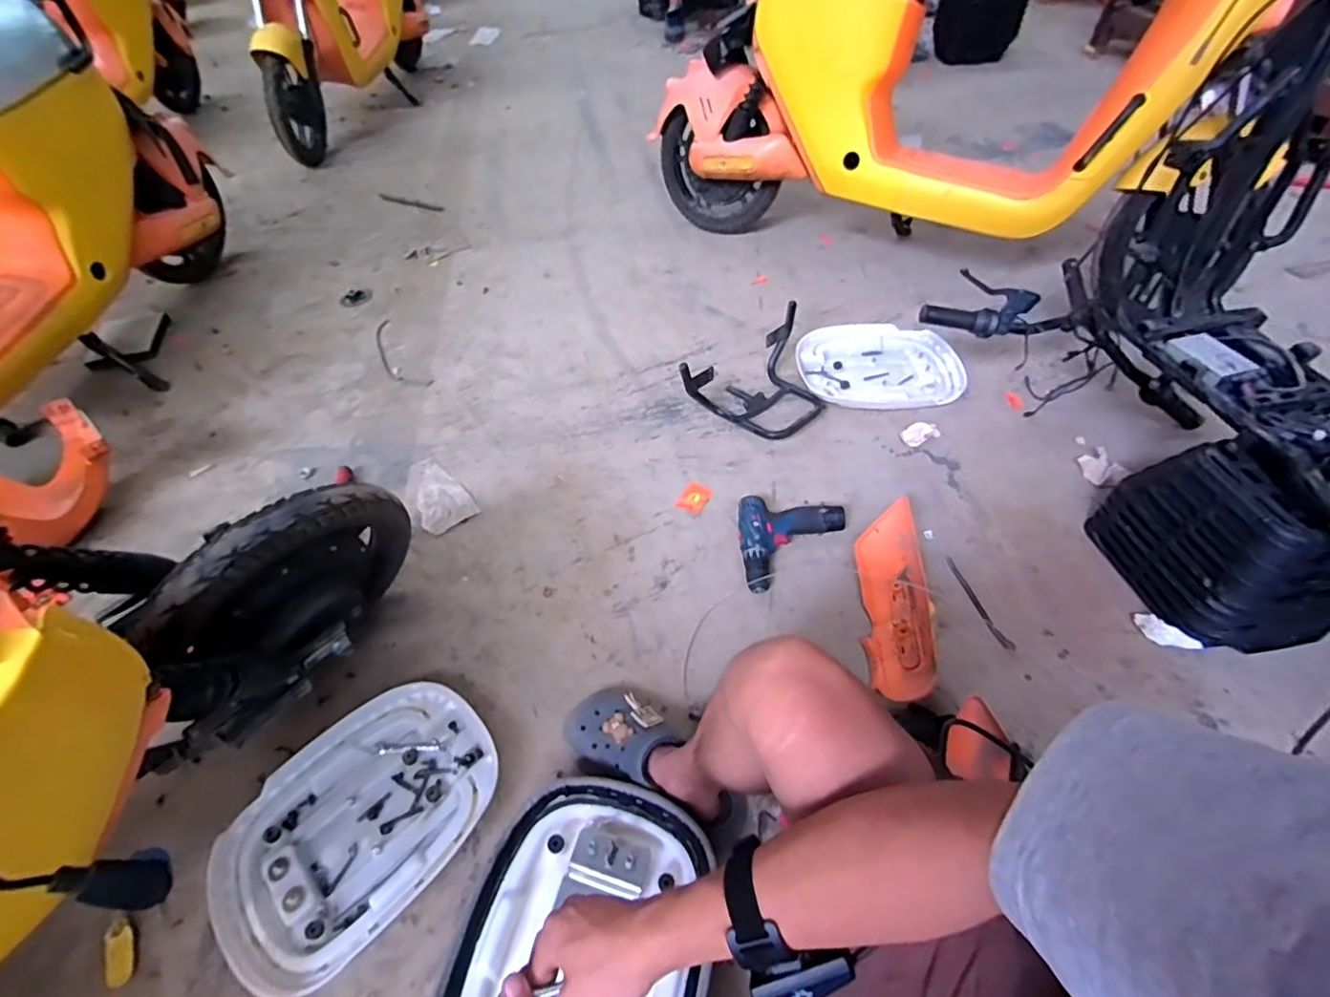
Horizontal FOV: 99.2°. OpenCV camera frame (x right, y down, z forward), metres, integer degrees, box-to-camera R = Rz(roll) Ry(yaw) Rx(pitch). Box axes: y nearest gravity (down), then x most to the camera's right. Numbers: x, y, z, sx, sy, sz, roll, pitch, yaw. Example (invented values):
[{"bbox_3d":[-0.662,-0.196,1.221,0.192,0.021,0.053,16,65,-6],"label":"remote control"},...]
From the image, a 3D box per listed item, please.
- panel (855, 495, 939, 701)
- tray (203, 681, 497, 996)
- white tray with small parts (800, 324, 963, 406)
[{"bbox_3d":[0.377,0.162,0.914,0.107,0.083,0.321,5,53,6],"label":"panel"},{"bbox_3d":[-0.403,0.430,0.764,0.345,0.053,0.263,-35,59,-21],"label":"tray"},{"bbox_3d":[0.492,-0.302,1.288,0.368,0.044,0.261,-3,53,1],"label":"white tray with small parts"}]

